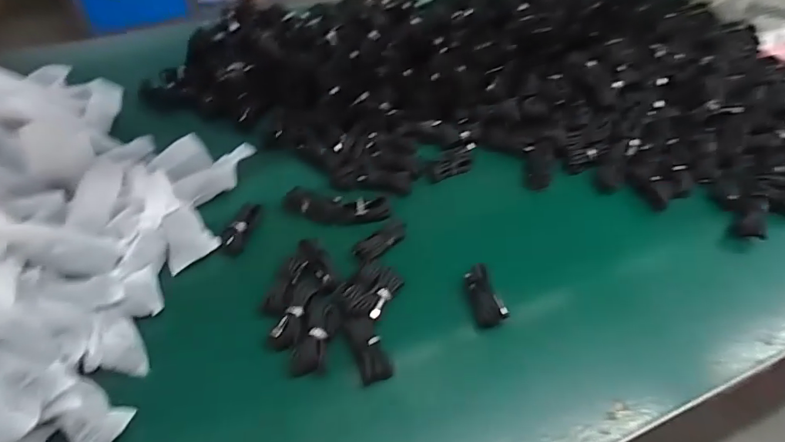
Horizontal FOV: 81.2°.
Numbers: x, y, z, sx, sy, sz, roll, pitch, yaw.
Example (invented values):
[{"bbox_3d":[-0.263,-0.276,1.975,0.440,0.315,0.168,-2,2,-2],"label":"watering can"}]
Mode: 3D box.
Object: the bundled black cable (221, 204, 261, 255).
[{"bbox_3d":[-0.201,0.011,0.608,0.022,0.029,0.074,27,82,18],"label":"bundled black cable"}]

